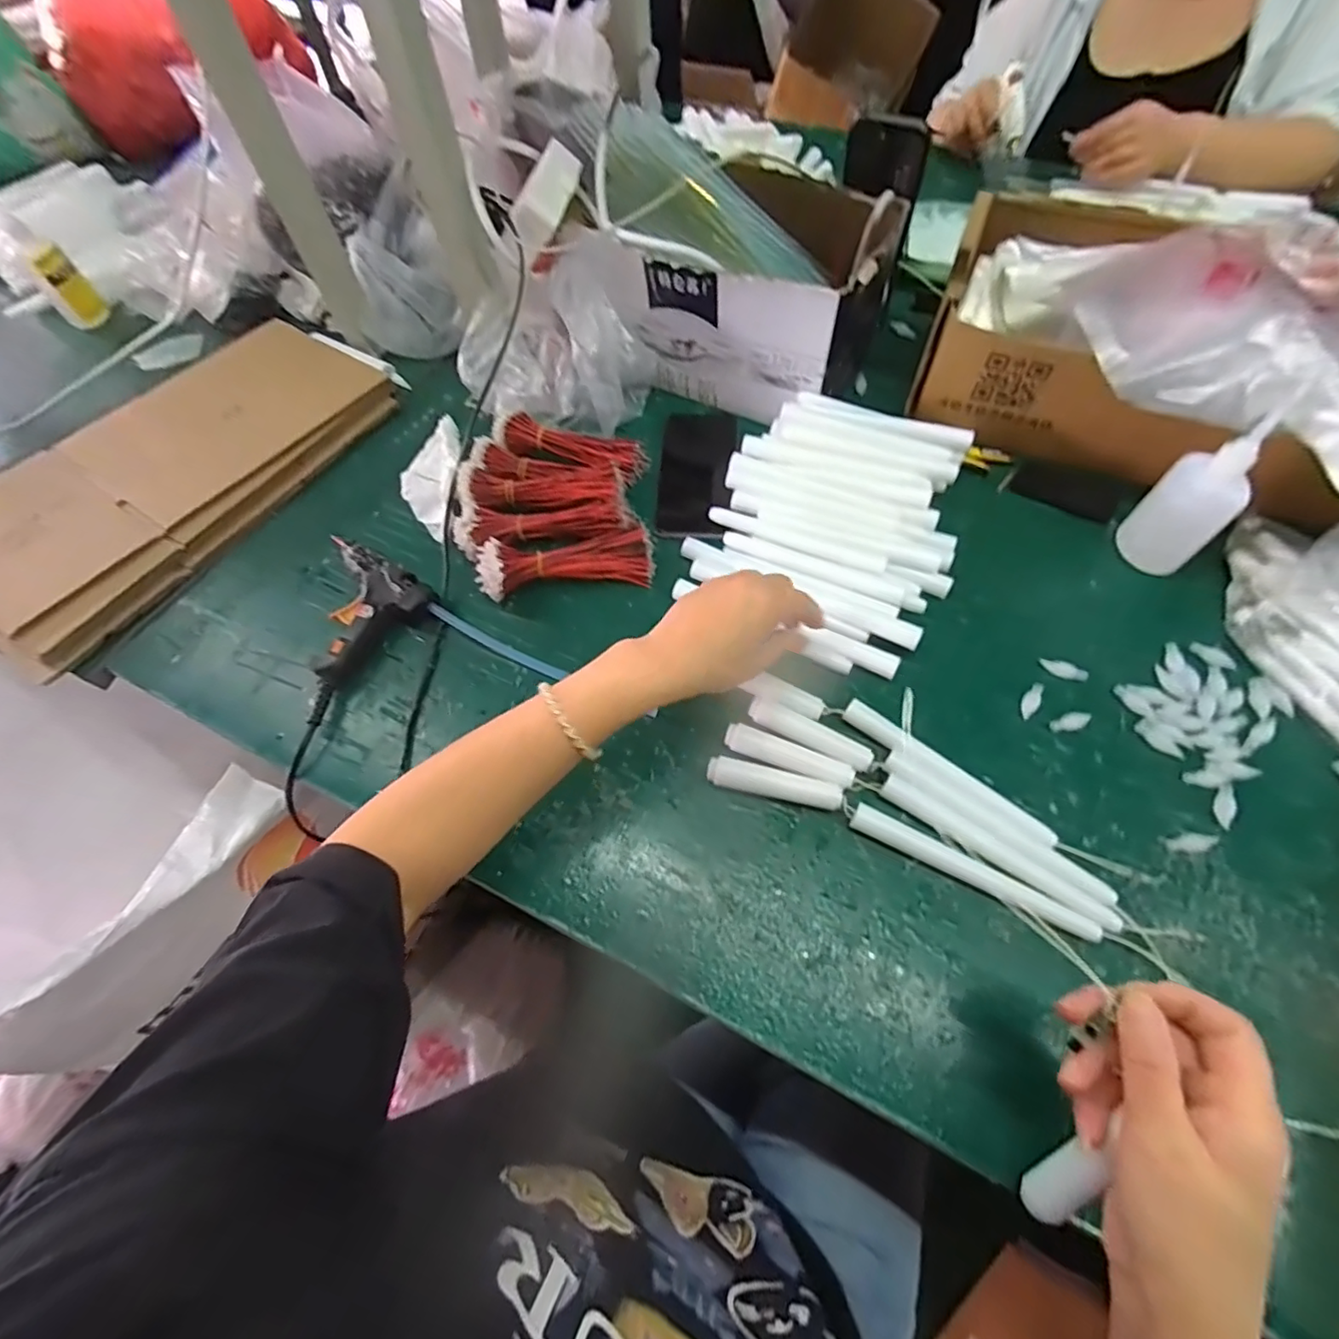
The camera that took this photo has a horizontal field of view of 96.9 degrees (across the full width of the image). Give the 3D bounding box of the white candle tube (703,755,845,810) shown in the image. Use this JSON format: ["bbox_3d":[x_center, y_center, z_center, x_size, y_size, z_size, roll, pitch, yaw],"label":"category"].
[{"bbox_3d":[0.071,0.078,0.402,0.090,0.016,0.019,11,62,10],"label":"white candle tube"}]

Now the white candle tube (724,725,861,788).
[{"bbox_3d":[0.083,0.060,0.412,0.089,0.014,0.021,17,63,13],"label":"white candle tube"}]

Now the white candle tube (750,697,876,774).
[{"bbox_3d":[0.100,0.046,0.420,0.089,0.014,0.019,24,64,17],"label":"white candle tube"}]

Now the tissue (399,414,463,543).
[{"bbox_3d":[-0.224,-0.183,0.555,0.063,0.027,0.141,-13,60,-3],"label":"tissue"}]

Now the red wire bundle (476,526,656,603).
[{"bbox_3d":[-0.083,-0.085,0.493,0.142,0.034,0.047,-9,59,-16],"label":"red wire bundle"}]

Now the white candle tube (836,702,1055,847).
[{"bbox_3d":[0.186,0.069,0.401,0.149,0.019,0.016,34,68,21],"label":"white candle tube"}]

